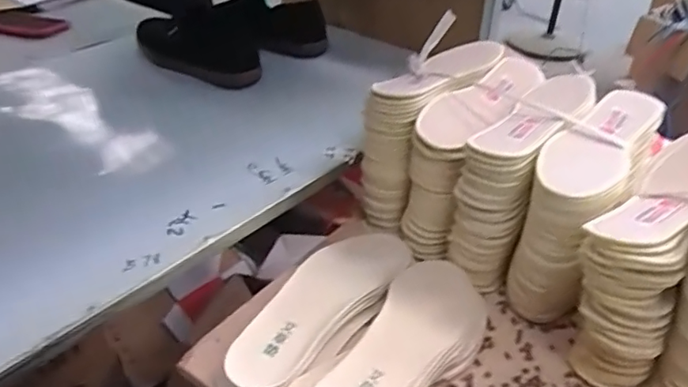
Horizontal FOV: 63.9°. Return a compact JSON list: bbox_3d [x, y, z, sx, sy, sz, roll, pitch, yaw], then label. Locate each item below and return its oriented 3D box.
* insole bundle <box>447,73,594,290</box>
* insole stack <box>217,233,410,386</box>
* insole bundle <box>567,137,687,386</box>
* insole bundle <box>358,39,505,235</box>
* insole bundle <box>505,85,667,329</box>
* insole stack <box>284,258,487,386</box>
[{"bbox_3d":[0.204,-0.018,0.632,0.076,0.171,0.217,24,41,29],"label":"insole bundle"},{"bbox_3d":[-0.024,0.114,0.552,0.087,0.029,0.243,21,39,25],"label":"insole stack"},{"bbox_3d":[0.287,0.061,0.518,0.078,0.198,0.222,27,42,31],"label":"insole bundle"},{"bbox_3d":[0.114,-0.080,0.698,0.067,0.175,0.223,27,42,31],"label":"insole bundle"},{"bbox_3d":[0.250,0.008,0.597,0.099,0.175,0.229,23,40,27],"label":"insole bundle"},{"bbox_3d":[0.047,0.150,0.523,0.108,0.036,0.250,30,44,34],"label":"insole stack"}]

